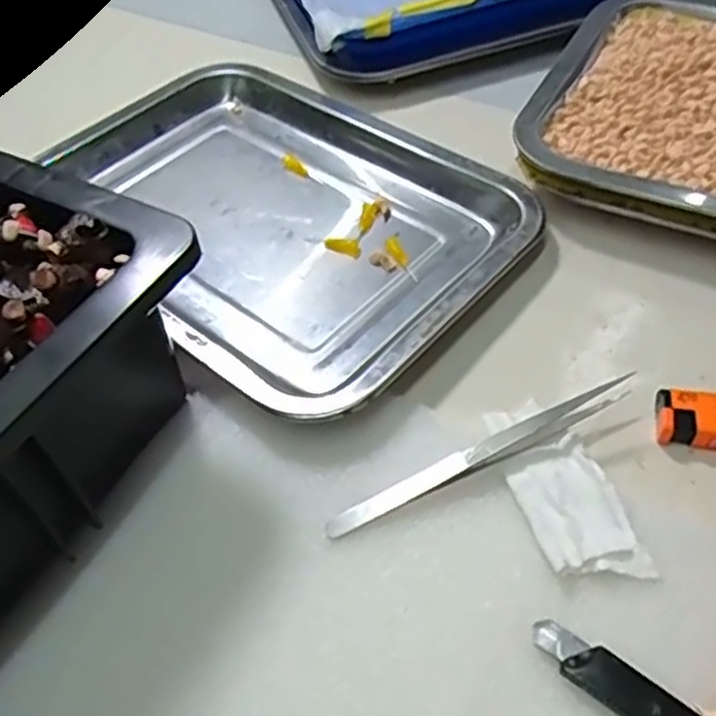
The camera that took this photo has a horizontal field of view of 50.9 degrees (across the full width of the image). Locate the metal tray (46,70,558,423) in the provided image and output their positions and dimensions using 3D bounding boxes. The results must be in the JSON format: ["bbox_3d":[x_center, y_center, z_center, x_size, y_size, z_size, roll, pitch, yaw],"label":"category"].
[{"bbox_3d":[-0.049,-0.078,0.402,0.258,0.025,0.180,34,62,26],"label":"metal tray"}]

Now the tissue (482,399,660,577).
[{"bbox_3d":[0.079,0.049,0.292,0.036,0.006,0.080,-15,53,-7],"label":"tissue"}]

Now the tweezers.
[{"bbox_3d":[0.052,0.038,0.305,0.140,0.004,0.014,-24,54,-14],"label":"tweezers"}]

